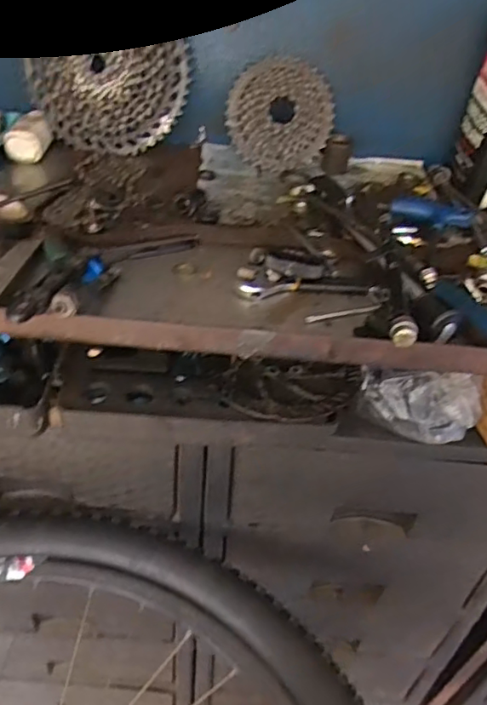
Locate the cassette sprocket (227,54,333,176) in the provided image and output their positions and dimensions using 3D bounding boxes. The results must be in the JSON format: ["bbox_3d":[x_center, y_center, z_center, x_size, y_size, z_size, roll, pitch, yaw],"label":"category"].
[{"bbox_3d":[0.046,-0.292,0.689,0.126,0.125,0.038,0,15,-2],"label":"cassette sprocket"}]

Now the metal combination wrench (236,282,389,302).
[{"bbox_3d":[0.061,-0.056,0.498,0.131,0.009,0.022,2,39,-6],"label":"metal combination wrench"}]

